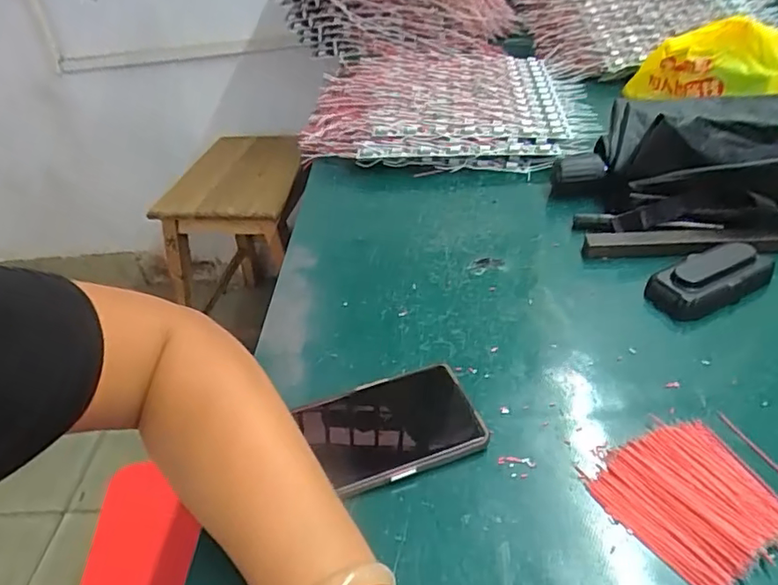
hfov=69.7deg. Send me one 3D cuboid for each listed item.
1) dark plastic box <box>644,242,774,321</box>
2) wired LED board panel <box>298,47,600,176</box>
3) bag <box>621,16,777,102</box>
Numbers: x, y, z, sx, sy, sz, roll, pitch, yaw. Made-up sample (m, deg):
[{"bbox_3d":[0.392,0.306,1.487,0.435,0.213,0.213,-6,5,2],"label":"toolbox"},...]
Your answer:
[{"bbox_3d":[0.271,-0.010,0.469,0.104,0.030,0.044,-17,41,-15],"label":"dark plastic box"},{"bbox_3d":[0.076,-0.259,0.763,0.378,0.047,0.273,7,55,7],"label":"wired LED board panel"},{"bbox_3d":[0.406,-0.282,0.696,0.203,0.103,0.056,17,44,24],"label":"bag"}]

